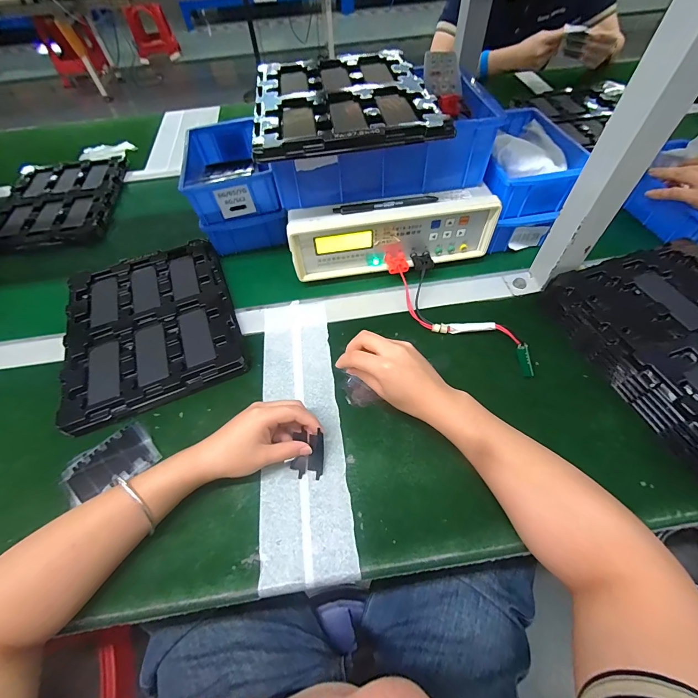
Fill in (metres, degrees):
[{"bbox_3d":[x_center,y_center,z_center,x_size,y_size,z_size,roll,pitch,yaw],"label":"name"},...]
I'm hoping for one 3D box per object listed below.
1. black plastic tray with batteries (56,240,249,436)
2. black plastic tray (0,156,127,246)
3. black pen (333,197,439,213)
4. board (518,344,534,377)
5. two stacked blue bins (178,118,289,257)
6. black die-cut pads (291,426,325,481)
[{"bbox_3d":[-0.281,-0.041,0.467,0.221,0.027,0.270,-20,59,-9],"label":"black plastic tray with batteries"},{"bbox_3d":[-0.586,-0.302,0.663,0.222,0.024,0.269,-10,58,-3],"label":"black plastic tray"},{"bbox_3d":[0.048,-0.191,0.437,0.137,0.006,0.010,-7,56,-1],"label":"black pen"},{"bbox_3d":[0.211,0.014,0.394,0.004,0.013,0.040,-1,80,-29],"label":"board"},{"bbox_3d":[-0.191,-0.286,0.552,0.122,0.102,0.212,-13,59,-4],"label":"two stacked blue bins"},{"bbox_3d":[-0.044,0.114,0.354,0.034,0.007,0.047,3,84,1],"label":"black die-cut pads"}]

